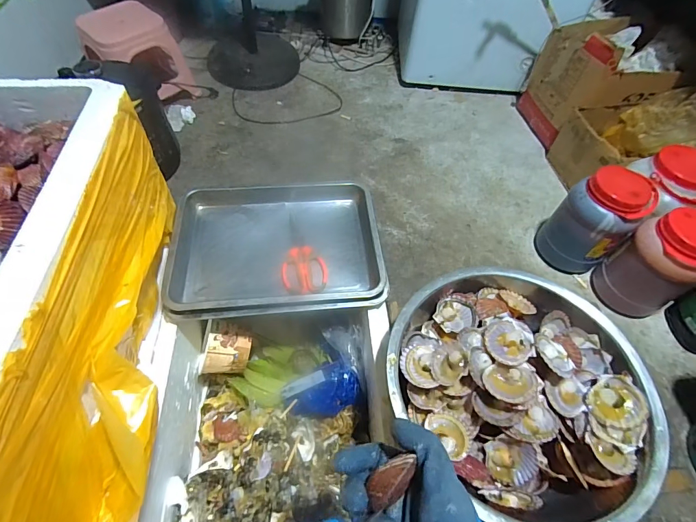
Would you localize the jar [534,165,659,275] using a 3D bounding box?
[{"bbox_3d":[0.658,-0.104,1.047,0.186,0.292,0.182,2,54,-3],"label":"jar"}]

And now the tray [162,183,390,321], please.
[{"bbox_3d":[-0.135,-0.033,0.742,0.384,0.046,0.306,-3,55,-7],"label":"tray"}]

